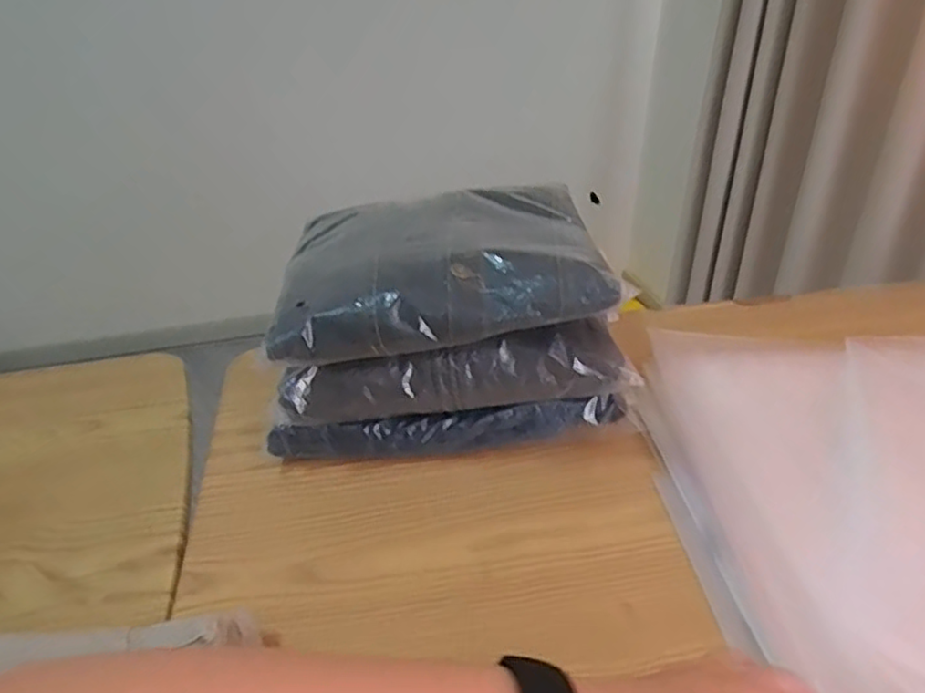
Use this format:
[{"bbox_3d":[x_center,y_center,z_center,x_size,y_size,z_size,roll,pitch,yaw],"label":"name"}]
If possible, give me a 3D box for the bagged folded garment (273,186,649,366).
[{"bbox_3d":[-0.022,-0.072,0.563,0.270,0.061,0.199,-3,34,-2],"label":"bagged folded garment"}]

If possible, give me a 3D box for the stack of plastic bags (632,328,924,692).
[{"bbox_3d":[0.347,0.125,0.491,0.353,0.034,0.441,-4,34,-5],"label":"stack of plastic bags"}]

